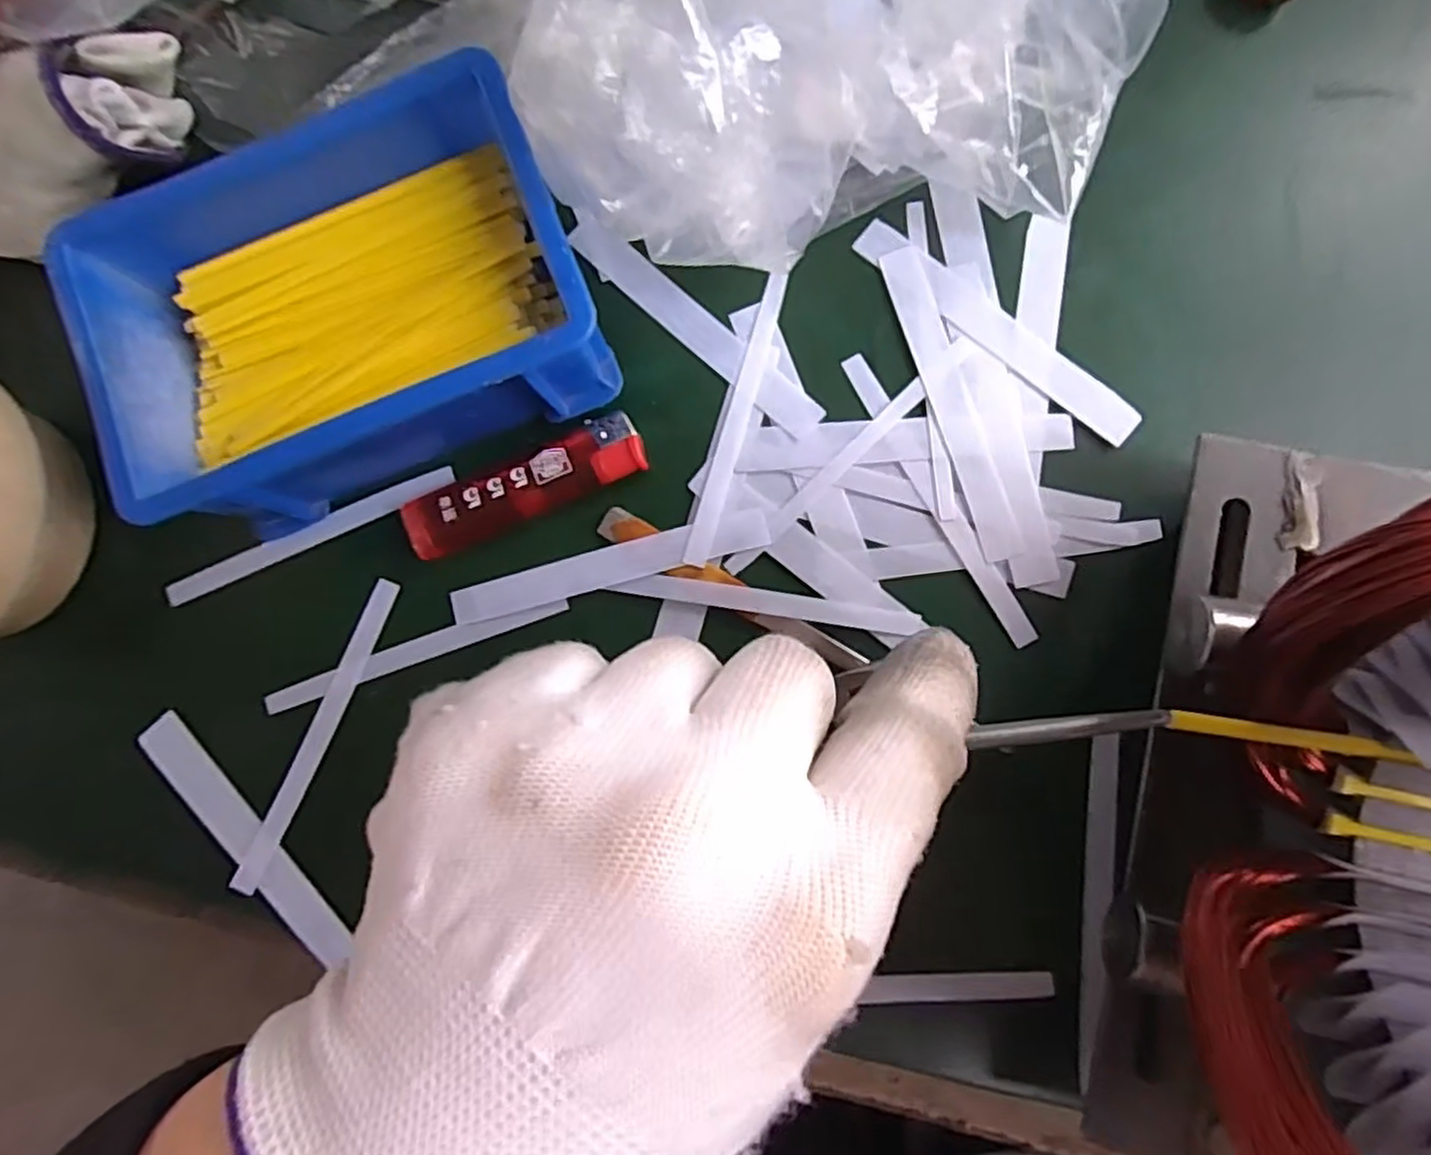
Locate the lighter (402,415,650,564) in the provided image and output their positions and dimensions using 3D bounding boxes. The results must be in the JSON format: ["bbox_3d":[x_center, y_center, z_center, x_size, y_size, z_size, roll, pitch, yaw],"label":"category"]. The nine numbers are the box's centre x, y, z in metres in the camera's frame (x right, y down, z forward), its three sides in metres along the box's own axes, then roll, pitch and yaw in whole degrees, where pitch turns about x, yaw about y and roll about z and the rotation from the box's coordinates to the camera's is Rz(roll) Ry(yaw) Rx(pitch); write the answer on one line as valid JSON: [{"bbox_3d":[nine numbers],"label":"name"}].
[{"bbox_3d":[-0.064,-0.031,0.247,0.082,0.010,0.020,-23,84,2],"label":"lighter"}]

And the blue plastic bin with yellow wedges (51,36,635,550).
[{"bbox_3d":[-0.116,-0.089,0.234,0.142,0.052,0.109,-21,84,3],"label":"blue plastic bin with yellow wedges"}]

